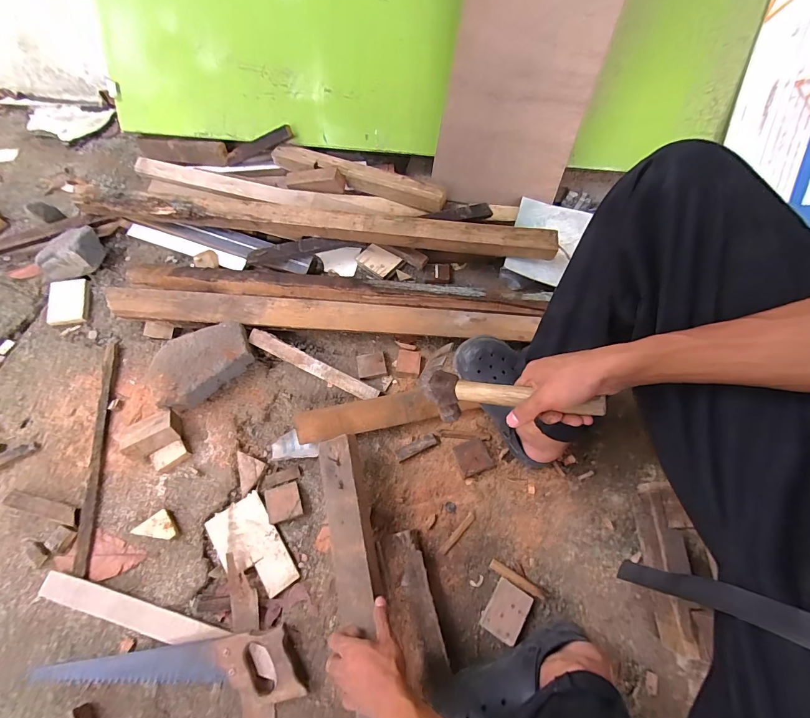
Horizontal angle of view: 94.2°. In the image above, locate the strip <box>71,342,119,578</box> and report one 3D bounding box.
[{"bbox_3d":[-0.609,0.170,0.748,0.026,0.018,0.461,-11,64,-5],"label":"strip"}]

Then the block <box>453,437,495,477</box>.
[{"bbox_3d":[0.131,0.189,0.732,0.065,0.025,0.065,-20,65,-9],"label":"block"}]

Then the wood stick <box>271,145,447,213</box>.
[{"bbox_3d":[-0.123,-0.487,1.006,0.479,0.046,0.069,18,65,9],"label":"wood stick"}]

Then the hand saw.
[{"bbox_3d":[-0.365,0.482,0.578,0.412,0.032,0.086,-4,64,-2],"label":"hand saw"}]

